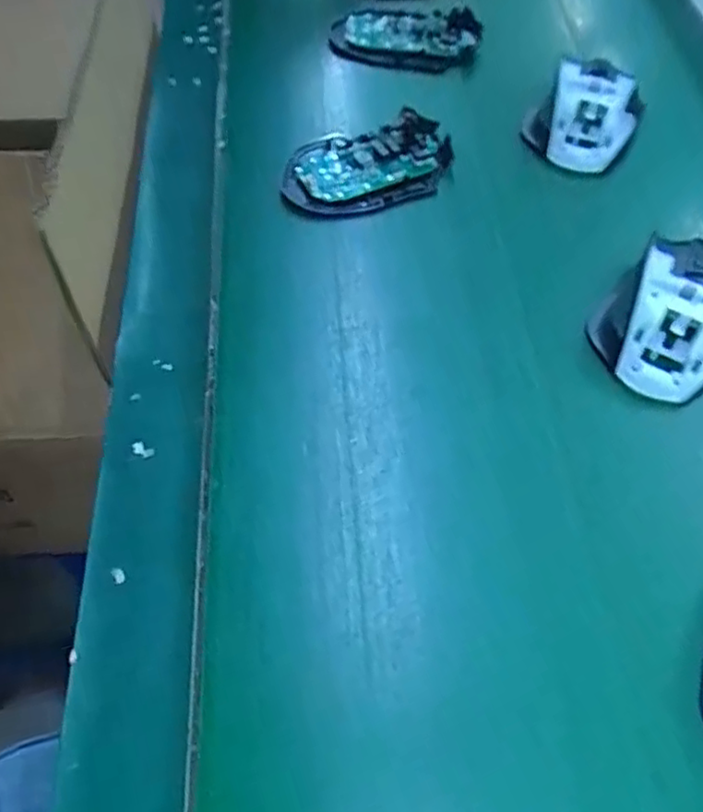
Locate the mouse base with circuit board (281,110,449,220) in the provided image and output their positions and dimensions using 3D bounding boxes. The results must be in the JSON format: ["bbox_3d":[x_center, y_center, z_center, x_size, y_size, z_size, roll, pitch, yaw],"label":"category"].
[{"bbox_3d":[0.012,-0.159,0.433,0.113,0.017,0.063,-18,62,-11],"label":"mouse base with circuit board"}]

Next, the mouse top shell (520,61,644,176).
[{"bbox_3d":[0.160,-0.201,0.459,0.069,0.038,0.069,29,63,14],"label":"mouse top shell"}]

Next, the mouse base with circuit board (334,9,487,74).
[{"bbox_3d":[0.044,-0.291,0.520,0.116,0.017,0.065,2,57,-2],"label":"mouse base with circuit board"}]

